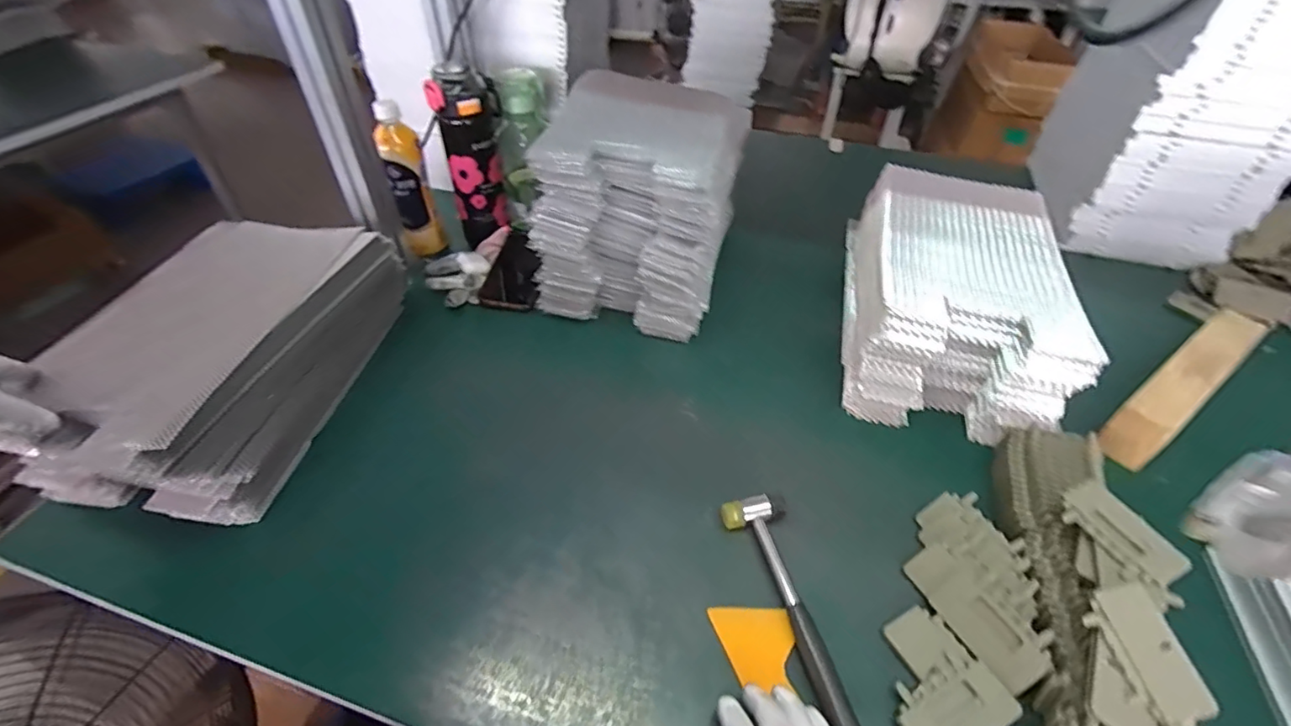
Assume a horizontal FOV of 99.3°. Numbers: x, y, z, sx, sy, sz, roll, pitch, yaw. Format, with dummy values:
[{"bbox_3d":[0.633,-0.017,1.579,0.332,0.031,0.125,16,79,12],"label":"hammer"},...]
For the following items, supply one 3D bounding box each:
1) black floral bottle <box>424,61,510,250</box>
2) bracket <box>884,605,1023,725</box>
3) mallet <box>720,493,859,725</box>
[{"bbox_3d":[-0.244,-0.291,0.787,0.088,0.234,0.069,-10,46,-11],"label":"black floral bottle"},{"bbox_3d":[0.225,0.251,0.431,0.083,0.019,0.095,-18,47,-20],"label":"bracket"},{"bbox_3d":[0.139,0.218,0.464,0.059,0.020,0.234,-12,46,-15],"label":"mallet"}]

